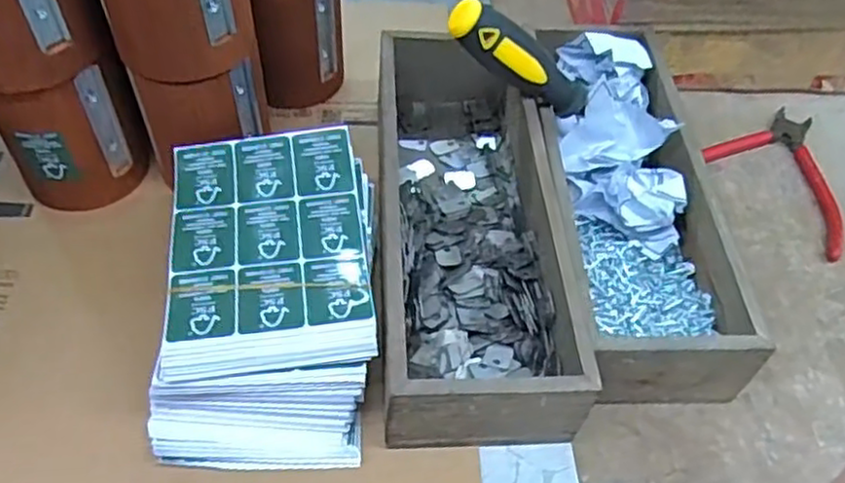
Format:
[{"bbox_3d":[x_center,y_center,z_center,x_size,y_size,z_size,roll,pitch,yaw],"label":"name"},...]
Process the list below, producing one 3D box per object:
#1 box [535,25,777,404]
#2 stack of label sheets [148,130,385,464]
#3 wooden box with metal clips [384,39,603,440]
[{"bbox_3d":[0.127,-0.034,0.459,0.099,0.071,0.280,2,52,-3],"label":"box"},{"bbox_3d":[-0.084,0.029,0.391,0.110,0.072,0.175,-1,53,-4],"label":"stack of label sheets"},{"bbox_3d":[0.025,-0.023,0.444,0.100,0.071,0.306,0,53,-4],"label":"wooden box with metal clips"}]

